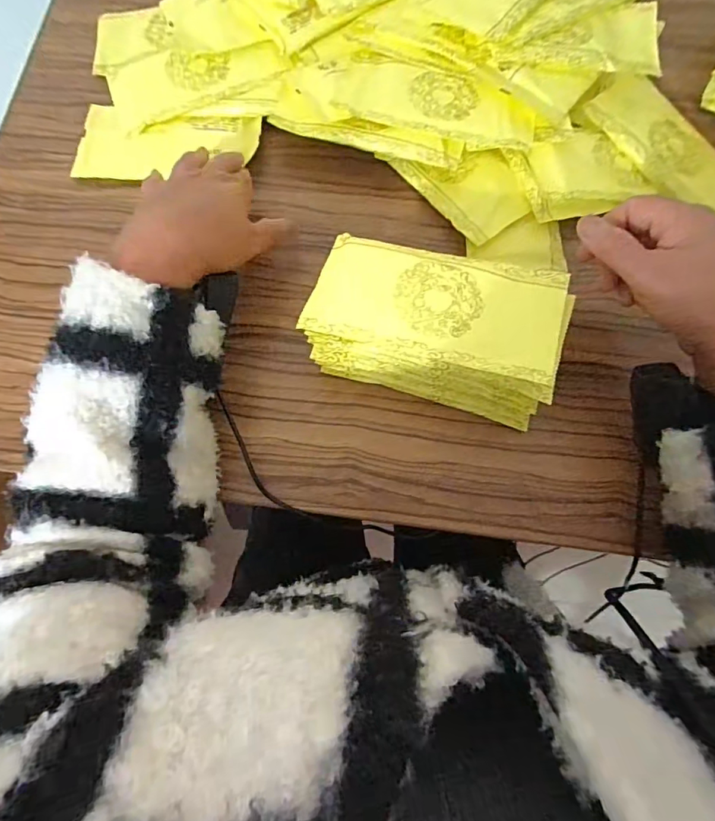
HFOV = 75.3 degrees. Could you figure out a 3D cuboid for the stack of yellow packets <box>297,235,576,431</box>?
[{"bbox_3d":[0.055,-0.062,0.348,0.174,0.078,0.096,14,76,2],"label":"stack of yellow packets"}]

